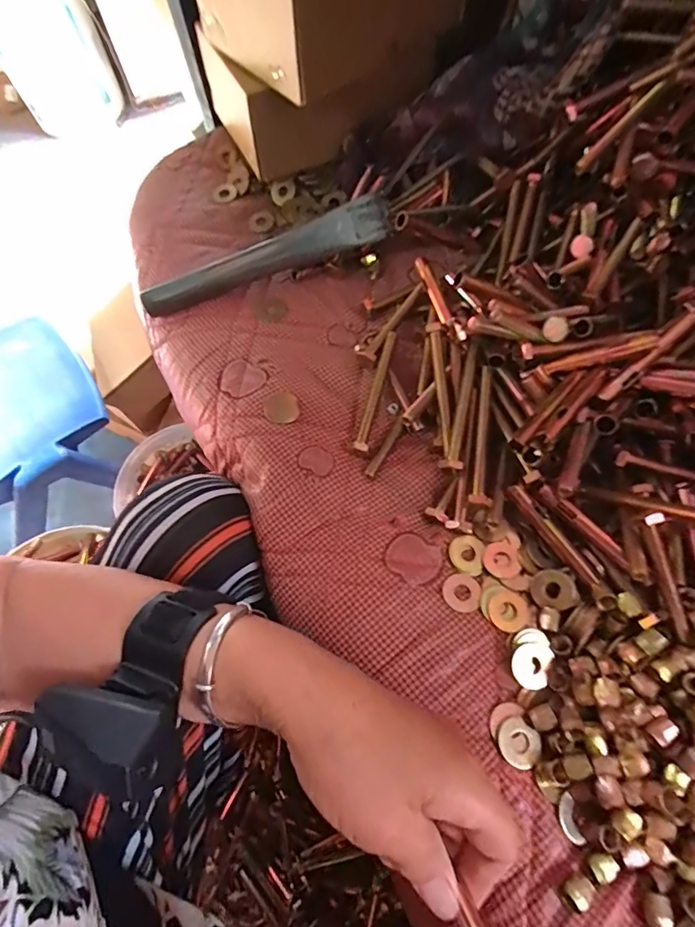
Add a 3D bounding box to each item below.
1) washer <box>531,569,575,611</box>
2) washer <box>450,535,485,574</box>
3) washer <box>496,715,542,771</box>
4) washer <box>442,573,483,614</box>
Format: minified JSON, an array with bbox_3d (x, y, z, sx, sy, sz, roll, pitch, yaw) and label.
[{"bbox_3d":[0.127,0.078,0.296,0.025,0.004,0.024,-5,71,13],"label":"washer"},{"bbox_3d":[0.078,0.059,0.313,0.021,0.004,0.024,12,65,8],"label":"washer"},{"bbox_3d":[0.095,0.155,0.264,0.023,0.005,0.025,-1,64,1],"label":"washer"},{"bbox_3d":[0.072,0.081,0.300,0.024,0.004,0.025,-1,64,1],"label":"washer"}]

